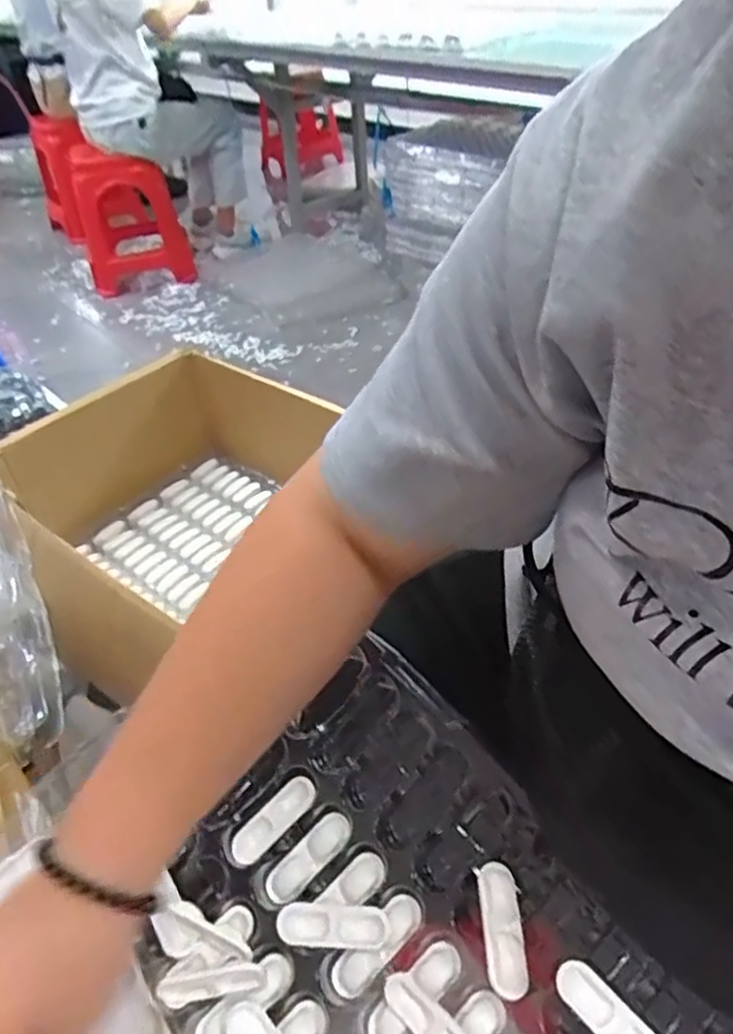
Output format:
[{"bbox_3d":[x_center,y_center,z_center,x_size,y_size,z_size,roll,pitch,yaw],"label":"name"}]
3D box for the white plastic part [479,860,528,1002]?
[{"bbox_3d":[0.074,0.221,0.364,0.020,0.008,0.062,-3,42,1],"label":"white plastic part"}]

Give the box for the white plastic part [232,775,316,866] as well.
[{"bbox_3d":[-0.059,0.193,0.430,0.064,0.007,0.020,-44,52,-6],"label":"white plastic part"}]

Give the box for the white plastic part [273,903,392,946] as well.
[{"bbox_3d":[-0.019,0.235,0.386,0.063,0.009,0.019,2,42,6],"label":"white plastic part"}]

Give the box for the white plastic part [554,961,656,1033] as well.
[{"bbox_3d":[0.122,0.248,0.331,0.020,0.007,0.063,-32,49,-28],"label":"white plastic part"}]

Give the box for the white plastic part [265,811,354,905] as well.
[{"bbox_3d":[-0.036,0.211,0.419,0.063,0.007,0.020,-43,52,-9],"label":"white plastic part"}]

